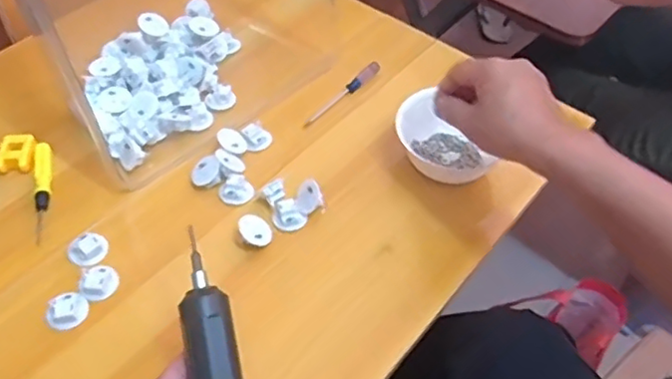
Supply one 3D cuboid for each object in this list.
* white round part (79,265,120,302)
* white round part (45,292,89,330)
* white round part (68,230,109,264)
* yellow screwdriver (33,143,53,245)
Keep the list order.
[{"bbox_3d":[-0.206,0.080,0.539,0.031,0.007,0.030,1,51,-1],"label":"white round part"},{"bbox_3d":[-0.226,0.102,0.522,0.030,0.009,0.032,1,51,-1],"label":"white round part"},{"bbox_3d":[-0.224,0.052,0.561,0.033,0.012,0.028,0,51,-2],"label":"white round part"},{"bbox_3d":[-0.285,0.001,0.600,0.016,0.011,0.115,-9,52,-10],"label":"yellow screwdriver"}]

